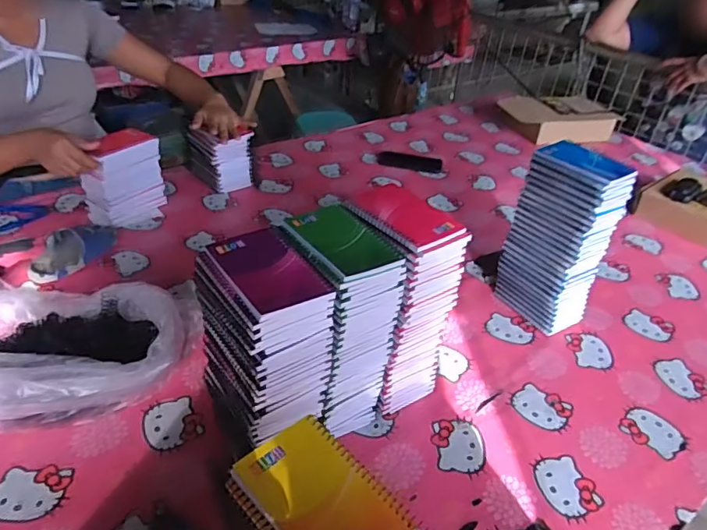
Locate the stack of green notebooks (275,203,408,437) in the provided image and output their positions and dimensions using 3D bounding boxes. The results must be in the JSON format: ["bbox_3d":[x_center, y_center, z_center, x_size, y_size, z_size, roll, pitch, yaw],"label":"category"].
[{"bbox_3d":[-0.024,0.087,0.658,0.097,0.283,0.124,-23,43,-33],"label":"stack of green notebooks"}]

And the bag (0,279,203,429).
[{"bbox_3d":[-0.411,0.105,0.729,0.336,0.114,0.234,-5,36,-13],"label":"bag"}]

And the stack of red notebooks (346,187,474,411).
[{"bbox_3d":[0.053,0.058,0.720,0.099,0.296,0.133,-22,43,-32],"label":"stack of red notebooks"}]

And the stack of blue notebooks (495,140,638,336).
[{"bbox_3d":[0.339,-0.039,0.870,0.099,0.285,0.137,-15,40,-25],"label":"stack of blue notebooks"}]

